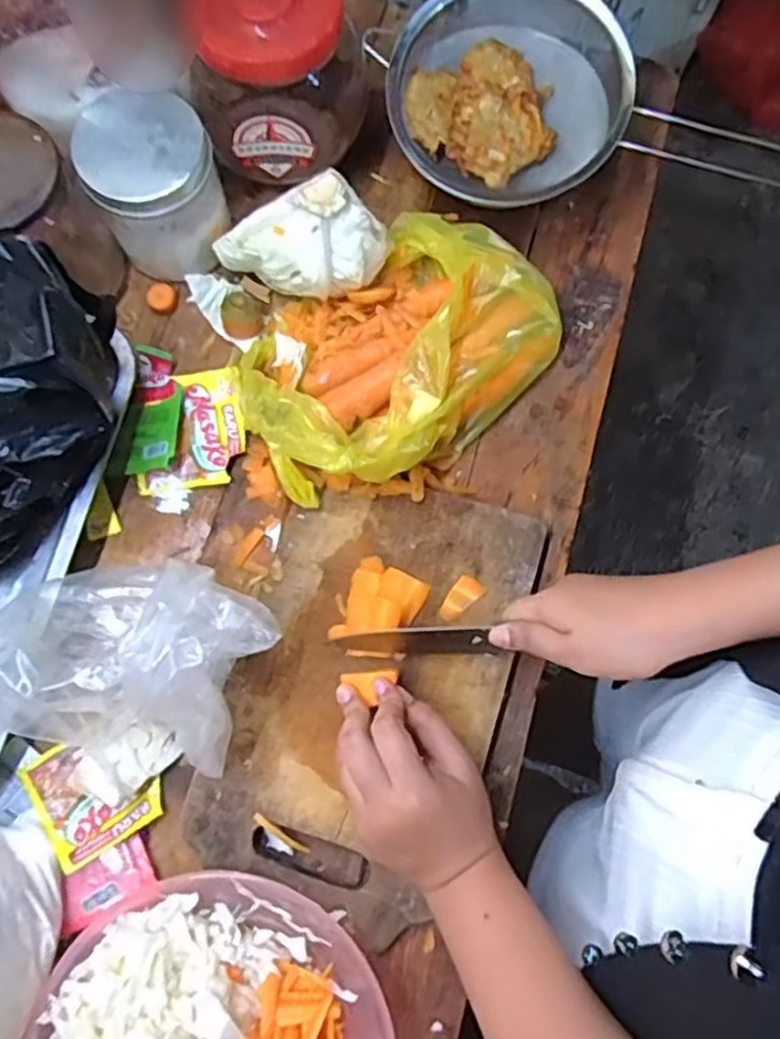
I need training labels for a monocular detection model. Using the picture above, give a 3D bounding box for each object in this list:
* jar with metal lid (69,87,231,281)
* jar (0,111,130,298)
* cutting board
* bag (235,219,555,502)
[{"bbox_3d":[-0.169,-0.244,0.526,0.087,0.092,0.104,-20,78,-6],"label":"jar with metal lid"},{"bbox_3d":[-0.247,-0.204,0.508,0.083,0.125,0.076,0,77,-1],"label":"jar"},{"bbox_3d":[-0.015,0.109,0.494,0.174,0.013,0.283,18,77,3],"label":"cutting board"},{"bbox_3d":[0.002,-0.123,0.530,0.243,0.063,0.172,-38,80,-9],"label":"bag"}]

